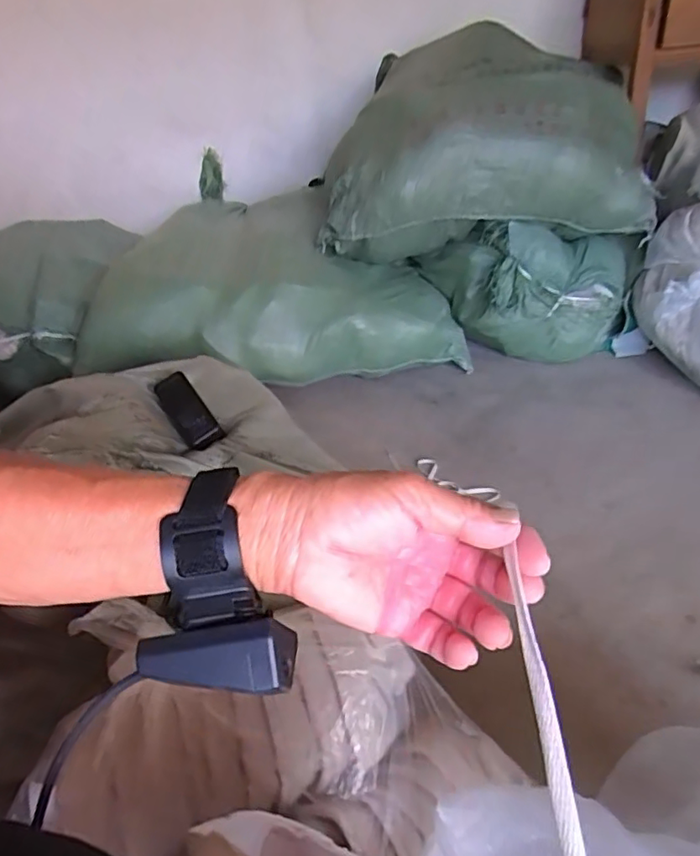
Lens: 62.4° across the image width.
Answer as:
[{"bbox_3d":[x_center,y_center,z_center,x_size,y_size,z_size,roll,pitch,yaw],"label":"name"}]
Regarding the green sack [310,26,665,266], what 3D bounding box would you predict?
[{"bbox_3d":[0.299,-0.631,1.349,0.754,0.428,0.396,8,35,22],"label":"green sack"}]

